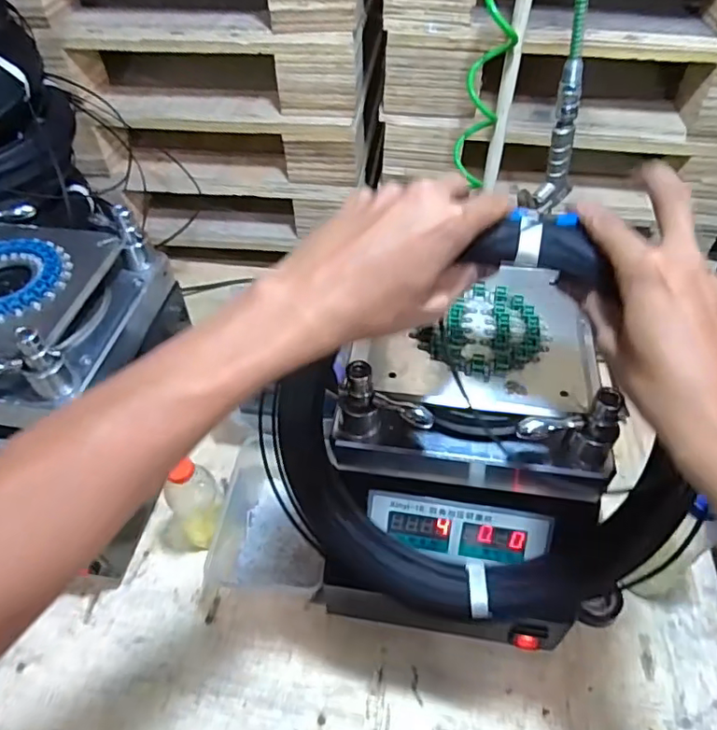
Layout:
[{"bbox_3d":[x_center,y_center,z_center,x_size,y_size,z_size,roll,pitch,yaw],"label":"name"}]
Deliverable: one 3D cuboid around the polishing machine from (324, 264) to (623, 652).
[{"bbox_3d":[0.095,0.081,0.514,0.208,0.242,0.229,6,50,7],"label":"polishing machine"}]

